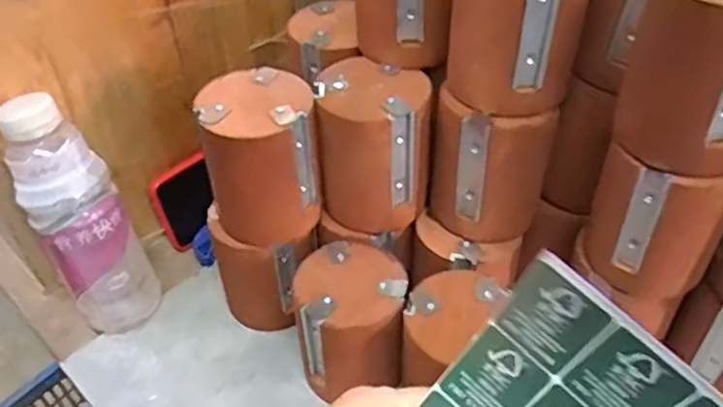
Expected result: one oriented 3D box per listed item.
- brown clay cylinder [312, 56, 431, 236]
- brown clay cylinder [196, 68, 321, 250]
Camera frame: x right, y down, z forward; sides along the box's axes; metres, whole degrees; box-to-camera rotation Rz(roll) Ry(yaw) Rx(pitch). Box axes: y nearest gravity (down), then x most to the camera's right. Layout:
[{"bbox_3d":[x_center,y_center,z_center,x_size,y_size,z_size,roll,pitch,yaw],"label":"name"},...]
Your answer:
[{"bbox_3d":[0.009,-0.041,0.477,0.075,0.101,0.080,0,45,3],"label":"brown clay cylinder"},{"bbox_3d":[-0.071,-0.030,0.471,0.076,0.103,0.075,-16,46,-12],"label":"brown clay cylinder"}]

